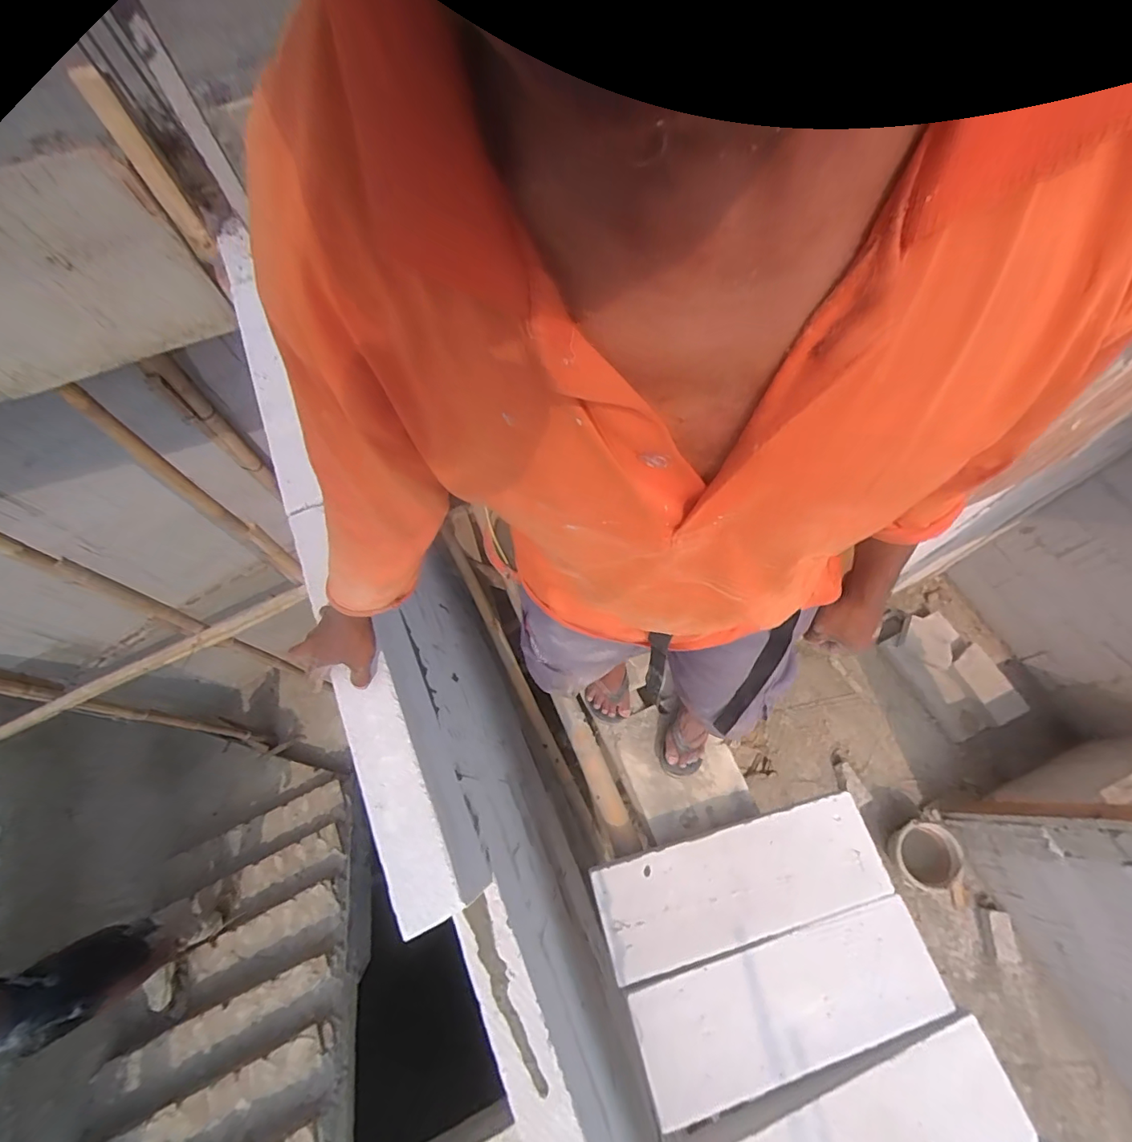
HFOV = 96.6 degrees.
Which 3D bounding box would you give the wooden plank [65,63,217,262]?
[{"bbox_3d":[-0.832,-0.800,1.024,0.054,0.329,0.045,-34,68,-11],"label":"wooden plank"}]

